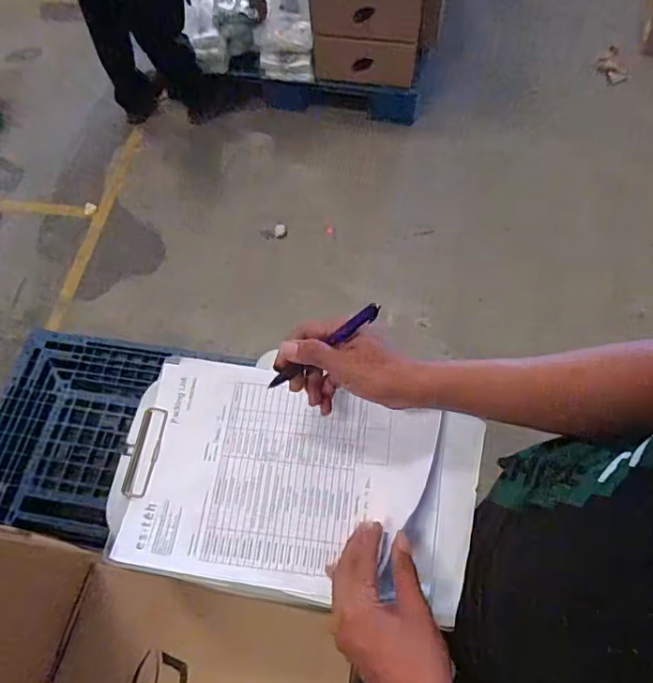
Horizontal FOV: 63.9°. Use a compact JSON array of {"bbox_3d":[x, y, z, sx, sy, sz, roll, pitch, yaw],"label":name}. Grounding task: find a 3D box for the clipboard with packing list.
[{"bbox_3d":[-0.033,0.138,0.535,0.360,0.034,0.213,10,62,4],"label":"clipboard with packing list"}]

